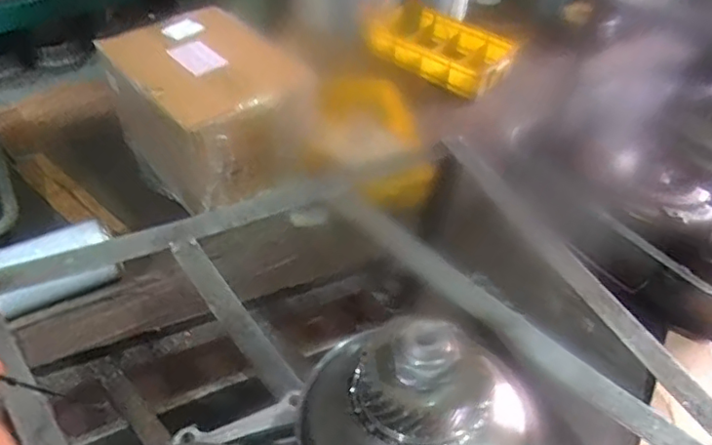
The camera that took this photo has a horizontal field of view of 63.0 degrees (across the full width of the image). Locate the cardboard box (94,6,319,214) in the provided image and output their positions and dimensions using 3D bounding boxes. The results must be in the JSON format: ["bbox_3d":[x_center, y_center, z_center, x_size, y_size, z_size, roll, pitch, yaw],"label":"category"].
[{"bbox_3d":[-0.279,-0.221,1.124,0.276,0.237,0.398,-27,51,-29],"label":"cardboard box"}]

